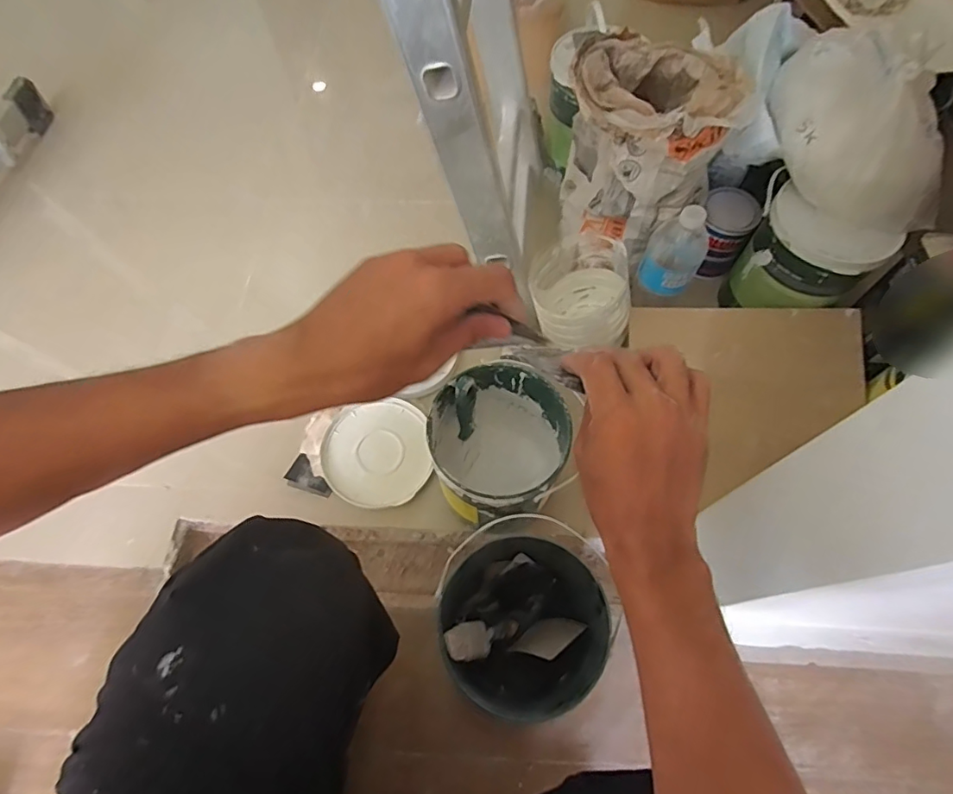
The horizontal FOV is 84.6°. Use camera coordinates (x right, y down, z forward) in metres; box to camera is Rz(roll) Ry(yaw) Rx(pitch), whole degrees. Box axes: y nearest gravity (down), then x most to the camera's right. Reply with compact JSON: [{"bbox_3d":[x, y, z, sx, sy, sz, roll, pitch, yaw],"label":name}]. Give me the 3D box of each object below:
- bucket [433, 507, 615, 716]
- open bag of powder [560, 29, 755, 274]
[{"bbox_3d":[0.046,0.264,0.617,0.160,0.193,0.172,0,64,0],"label":"bucket"},{"bbox_3d":[0.239,-0.370,0.777,0.217,0.276,0.264,13,65,7],"label":"open bag of powder"}]

